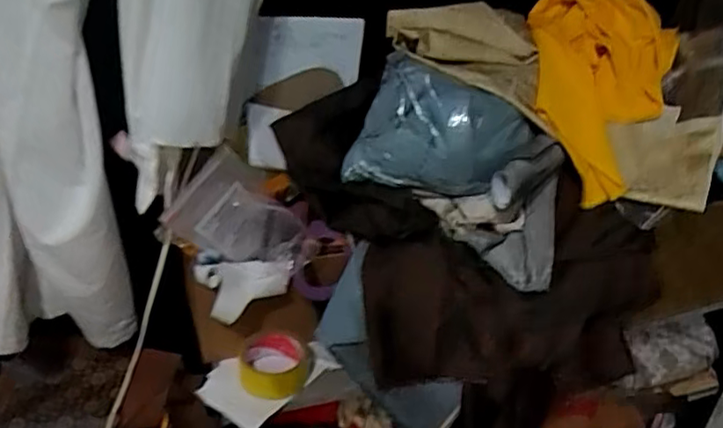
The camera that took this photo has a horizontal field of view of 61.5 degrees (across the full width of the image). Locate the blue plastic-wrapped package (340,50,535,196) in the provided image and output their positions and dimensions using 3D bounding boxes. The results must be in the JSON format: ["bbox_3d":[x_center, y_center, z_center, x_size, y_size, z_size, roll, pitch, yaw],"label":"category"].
[{"bbox_3d":[0.110,-0.102,0.842,0.226,0.186,0.088,22,4,4],"label":"blue plastic-wrapped package"}]

